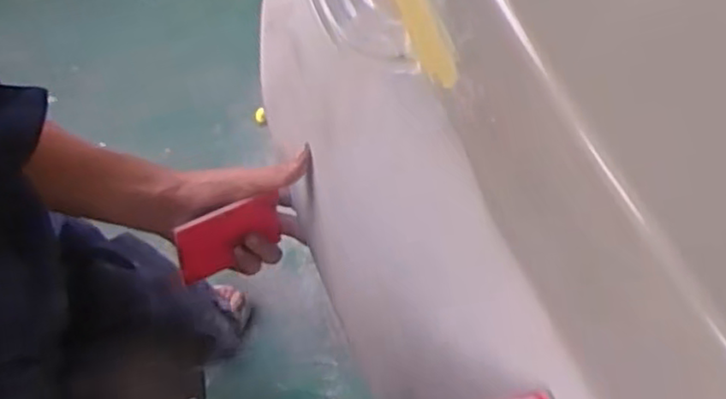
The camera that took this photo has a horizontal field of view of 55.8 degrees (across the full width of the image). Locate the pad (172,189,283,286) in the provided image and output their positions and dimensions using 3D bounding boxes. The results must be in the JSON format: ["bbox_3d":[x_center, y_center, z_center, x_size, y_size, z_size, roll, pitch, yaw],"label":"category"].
[{"bbox_3d":[-0.117,0.037,0.591,0.084,0.070,0.006,-18,49,-20],"label":"pad"}]

